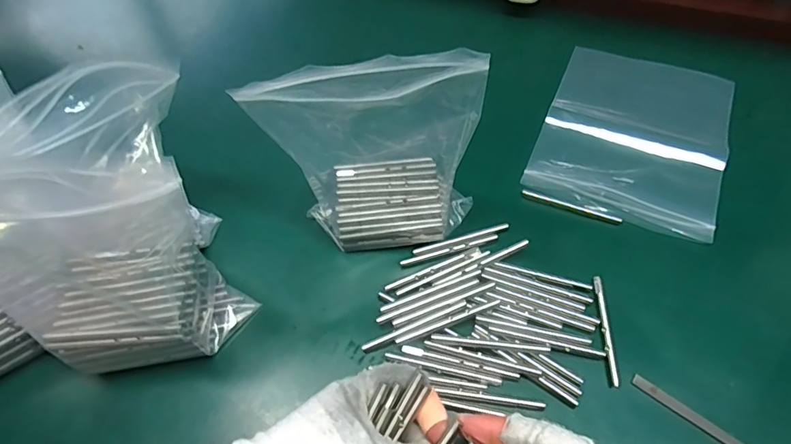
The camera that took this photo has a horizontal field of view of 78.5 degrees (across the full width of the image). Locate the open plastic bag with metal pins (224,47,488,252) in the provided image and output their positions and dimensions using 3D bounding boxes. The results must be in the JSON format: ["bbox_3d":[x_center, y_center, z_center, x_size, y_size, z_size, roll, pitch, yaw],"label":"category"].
[{"bbox_3d":[-0.016,-0.047,0.332,0.142,0.149,0.072,-3,57,1],"label":"open plastic bag with metal pins"}]

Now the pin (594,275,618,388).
[{"bbox_3d":[0.144,0.073,0.333,0.005,0.004,0.077,1,59,5],"label":"pin"}]

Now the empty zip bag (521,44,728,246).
[{"bbox_3d":[0.216,-0.088,0.434,0.149,0.004,0.206,20,60,15],"label":"empty zip bag"}]

